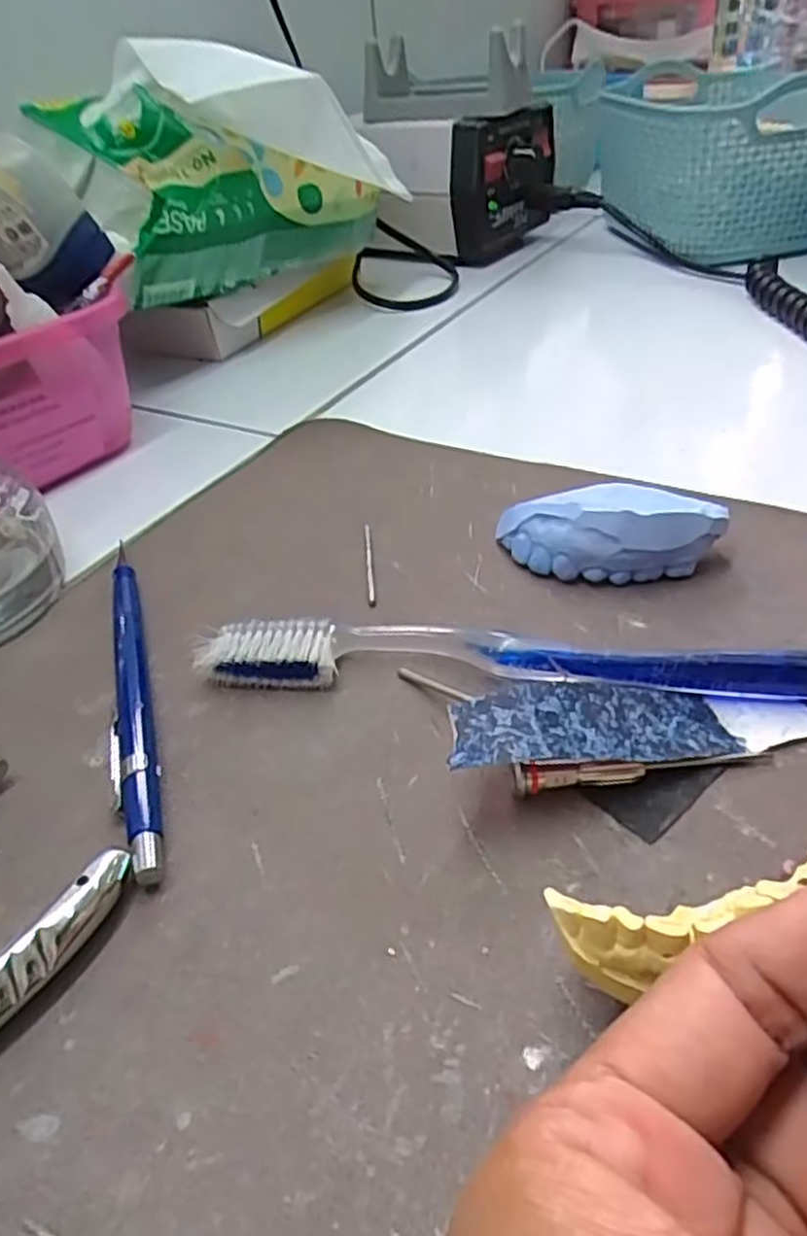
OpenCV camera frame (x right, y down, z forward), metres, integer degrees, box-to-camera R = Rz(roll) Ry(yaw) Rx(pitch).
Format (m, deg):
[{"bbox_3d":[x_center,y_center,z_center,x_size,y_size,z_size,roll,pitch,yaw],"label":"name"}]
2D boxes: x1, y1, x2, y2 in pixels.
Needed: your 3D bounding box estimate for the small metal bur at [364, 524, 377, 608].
[{"bbox_3d":[-0.012,-0.020,0.253,0.004,0.004,0.045,-7,39,0],"label":"small metal bur"}]

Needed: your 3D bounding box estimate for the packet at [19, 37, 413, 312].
[{"bbox_3d":[-0.074,-0.229,0.389,0.176,0.101,0.068,-26,43,-22],"label":"packet"}]

